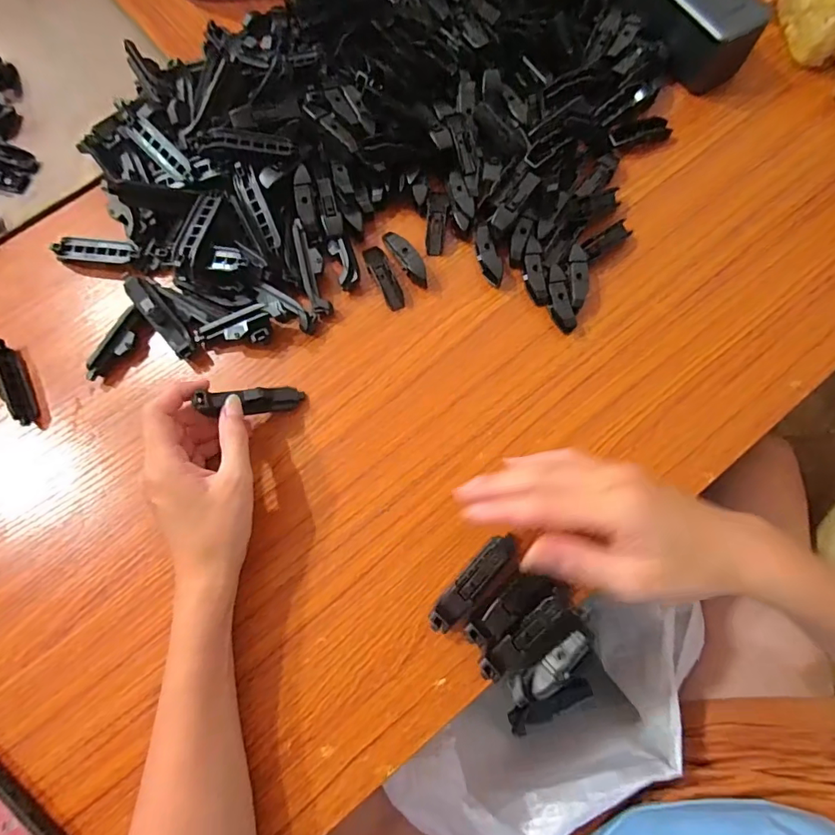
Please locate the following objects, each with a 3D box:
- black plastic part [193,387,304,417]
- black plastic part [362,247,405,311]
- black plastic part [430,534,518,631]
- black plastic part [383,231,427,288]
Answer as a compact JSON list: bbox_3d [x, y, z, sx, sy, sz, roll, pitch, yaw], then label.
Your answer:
[{"bbox_3d":[-0.112,-0.012,0.328,0.073,0.013,0.015,-5,70,-43],"label":"black plastic part"},{"bbox_3d":[-0.026,-0.109,0.373,0.016,0.012,0.052,-24,76,-5],"label":"black plastic part"},{"bbox_3d":[0.035,0.105,0.308,0.016,0.019,0.072,41,79,11],"label":"black plastic part"},{"bbox_3d":[-0.009,-0.125,0.375,0.017,0.017,0.050,-29,76,-6],"label":"black plastic part"}]

